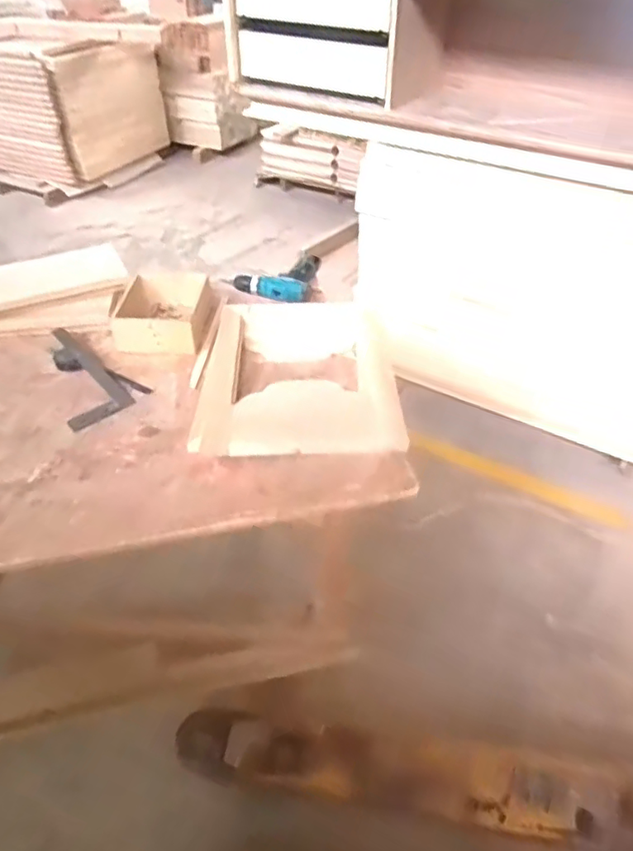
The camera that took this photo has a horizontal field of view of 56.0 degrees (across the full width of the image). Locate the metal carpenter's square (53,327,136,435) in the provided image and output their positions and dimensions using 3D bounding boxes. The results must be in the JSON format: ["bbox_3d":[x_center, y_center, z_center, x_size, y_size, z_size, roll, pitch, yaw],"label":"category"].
[{"bbox_3d":[-0.496,-0.109,1.220,0.123,0.015,0.325,-26,48,-27],"label":"metal carpenter's square"}]

